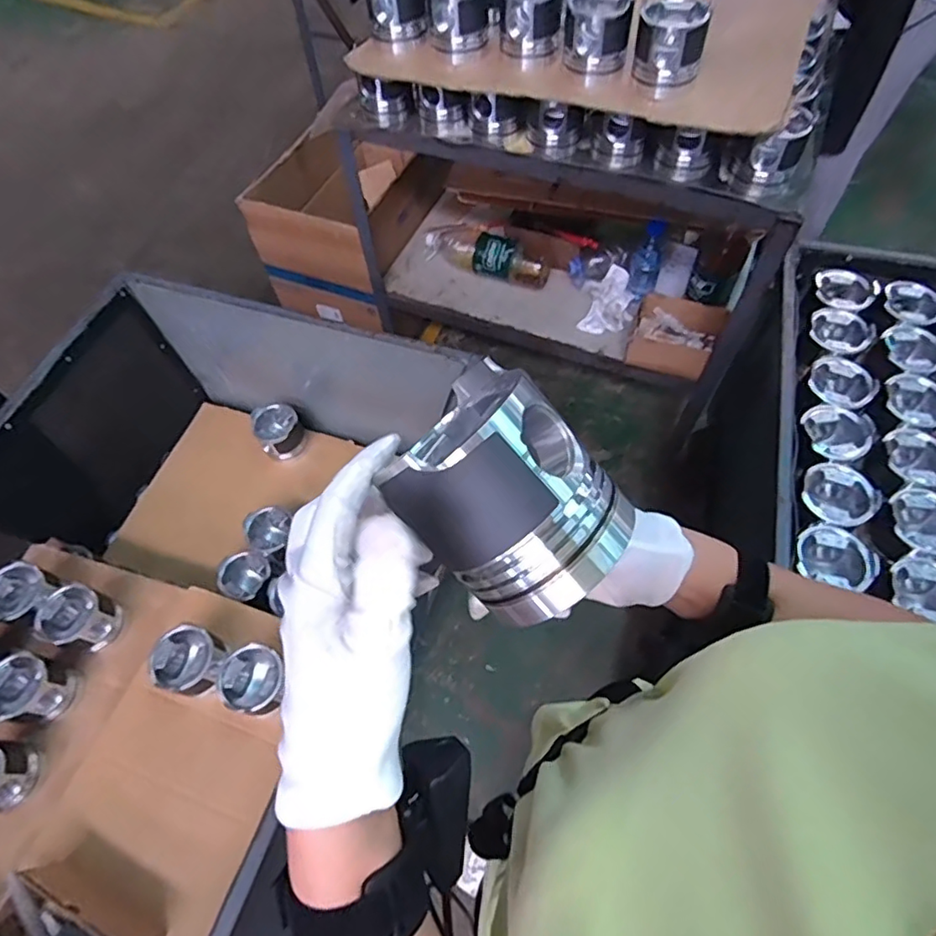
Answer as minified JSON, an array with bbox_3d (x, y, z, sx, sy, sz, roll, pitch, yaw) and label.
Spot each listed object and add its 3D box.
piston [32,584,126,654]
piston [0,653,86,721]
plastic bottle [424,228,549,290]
[{"bbox_3d":[-0.654,0.255,0.978,0.105,0.080,0.096,16,63,12],"label":"piston"},{"bbox_3d":[-0.695,0.355,0.925,0.101,0.095,0.094,12,62,9],"label":"piston"},{"bbox_3d":[0.051,-0.548,1.453,0.323,0.088,0.126,25,65,16],"label":"plastic bottle"}]

